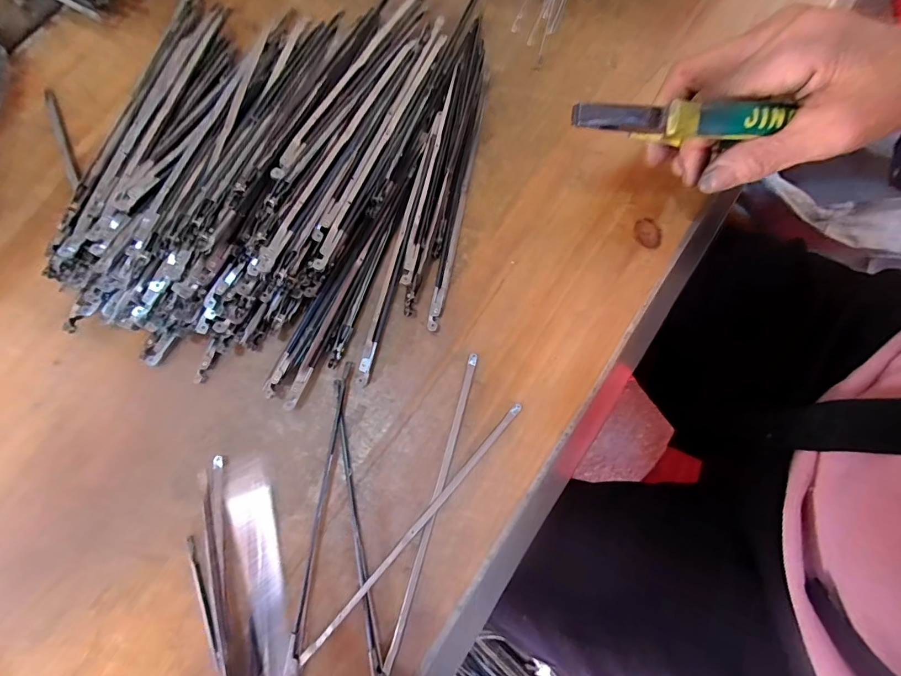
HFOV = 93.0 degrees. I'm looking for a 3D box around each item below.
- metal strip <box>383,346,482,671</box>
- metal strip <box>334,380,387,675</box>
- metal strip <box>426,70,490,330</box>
[{"bbox_3d":[-0.009,0.092,0.243,0.006,0.006,0.173,16,78,3],"label":"metal strip"},{"bbox_3d":[-0.052,0.107,0.239,0.008,0.007,0.168,-11,78,-3],"label":"metal strip"},{"bbox_3d":[0.007,-0.096,0.282,0.008,0.005,0.188,11,78,2],"label":"metal strip"}]

